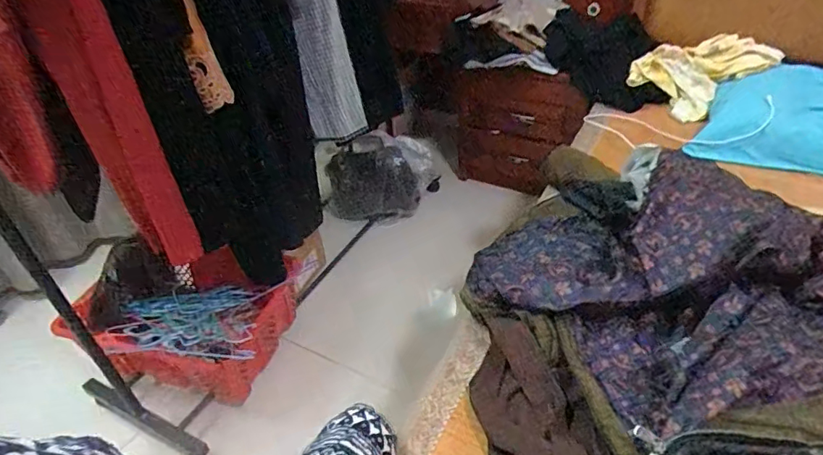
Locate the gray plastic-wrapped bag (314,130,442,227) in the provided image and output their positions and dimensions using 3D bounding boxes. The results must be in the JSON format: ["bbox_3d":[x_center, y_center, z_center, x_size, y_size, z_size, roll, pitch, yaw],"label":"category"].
[{"bbox_3d":[-0.113,-0.180,1.812,0.409,0.286,0.183,-15,39,-13],"label":"gray plastic-wrapped bag"}]

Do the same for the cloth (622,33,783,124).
[{"bbox_3d":[0.813,-0.449,1.439,0.300,0.083,0.280,-45,57,2],"label":"cloth"}]

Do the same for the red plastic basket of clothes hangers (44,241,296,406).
[{"bbox_3d":[-0.566,0.249,1.302,0.512,0.281,0.320,2,39,8],"label":"red plastic basket of clothes hangers"}]

